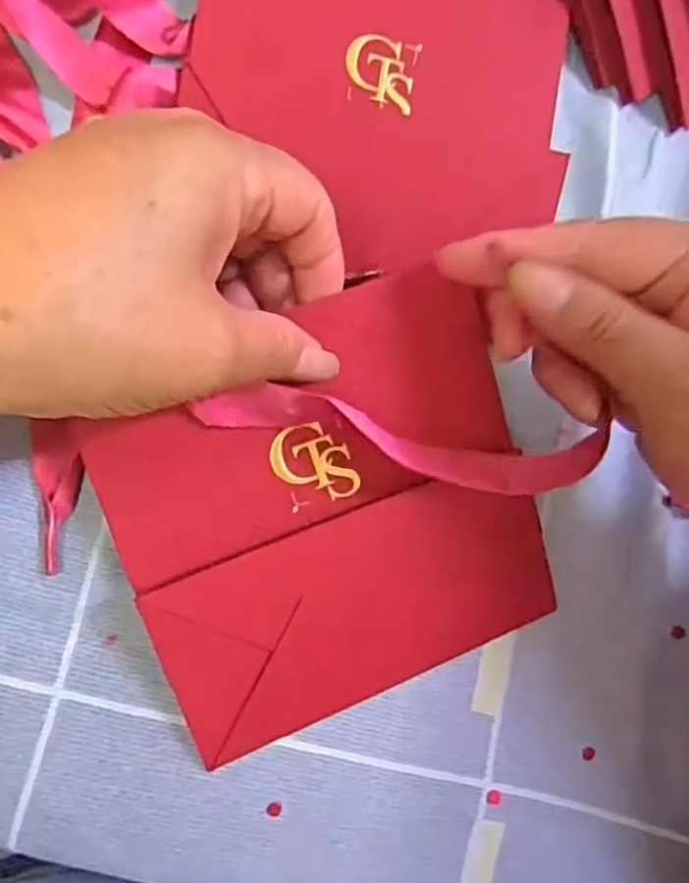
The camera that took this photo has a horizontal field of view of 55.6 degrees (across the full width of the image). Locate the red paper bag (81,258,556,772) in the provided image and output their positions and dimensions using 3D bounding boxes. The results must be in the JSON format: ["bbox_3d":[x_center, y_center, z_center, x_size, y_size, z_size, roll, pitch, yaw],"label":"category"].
[{"bbox_3d":[-0.003,0.025,0.225,0.136,0.021,0.133,-21,92,-9],"label":"red paper bag"}]

